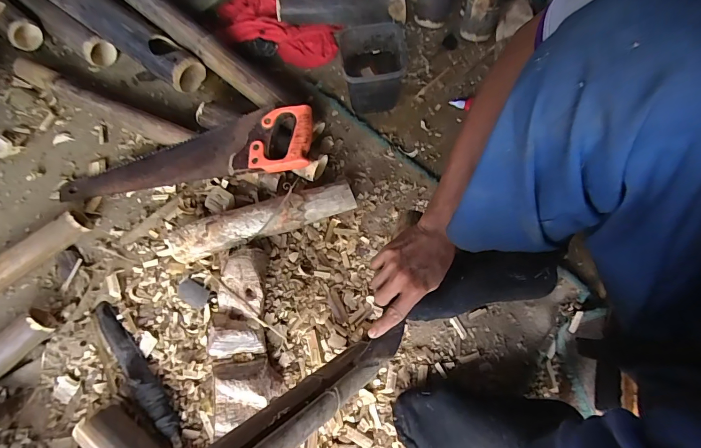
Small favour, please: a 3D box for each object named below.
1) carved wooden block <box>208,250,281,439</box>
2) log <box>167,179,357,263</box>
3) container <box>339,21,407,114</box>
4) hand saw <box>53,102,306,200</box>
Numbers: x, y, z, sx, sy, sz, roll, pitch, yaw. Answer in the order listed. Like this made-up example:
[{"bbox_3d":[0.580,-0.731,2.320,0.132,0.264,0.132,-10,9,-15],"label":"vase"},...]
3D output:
[{"bbox_3d":[-0.166,0.176,0.581,0.094,0.053,0.267,-10,69,-1],"label":"carved wooden block"},{"bbox_3d":[-0.149,-0.006,0.647,0.318,0.053,0.058,-17,69,-3],"label":"log"},{"bbox_3d":[0.044,-0.281,0.714,0.113,0.129,0.115,-6,69,1],"label":"container"},{"bbox_3d":[-0.309,-0.121,0.695,0.497,0.031,0.126,-11,70,10],"label":"hand saw"}]

